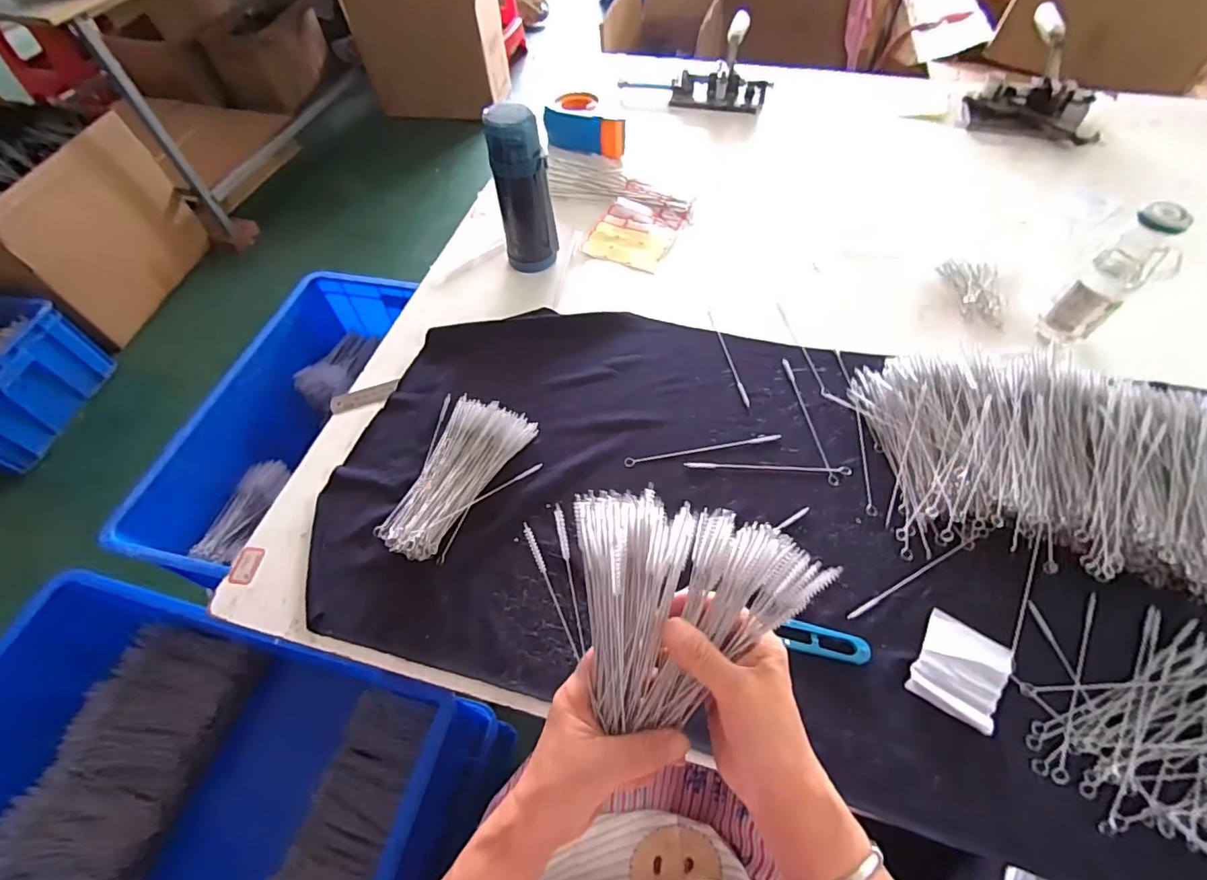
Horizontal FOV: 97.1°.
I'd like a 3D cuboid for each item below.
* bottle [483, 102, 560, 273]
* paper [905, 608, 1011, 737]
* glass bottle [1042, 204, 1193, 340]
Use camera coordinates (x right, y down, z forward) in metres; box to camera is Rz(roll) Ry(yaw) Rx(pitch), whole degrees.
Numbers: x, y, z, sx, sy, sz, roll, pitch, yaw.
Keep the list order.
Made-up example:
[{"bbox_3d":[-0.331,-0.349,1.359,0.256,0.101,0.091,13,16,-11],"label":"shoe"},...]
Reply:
[{"bbox_3d":[-0.104,-0.316,0.688,0.068,0.198,0.057,-13,57,-5],"label":"bottle"},{"bbox_3d":[0.310,0.197,0.461,0.068,0.009,0.083,30,63,20],"label":"paper"},{"bbox_3d":[0.571,-0.177,0.605,0.052,0.171,0.062,-35,62,-18],"label":"glass bottle"}]

